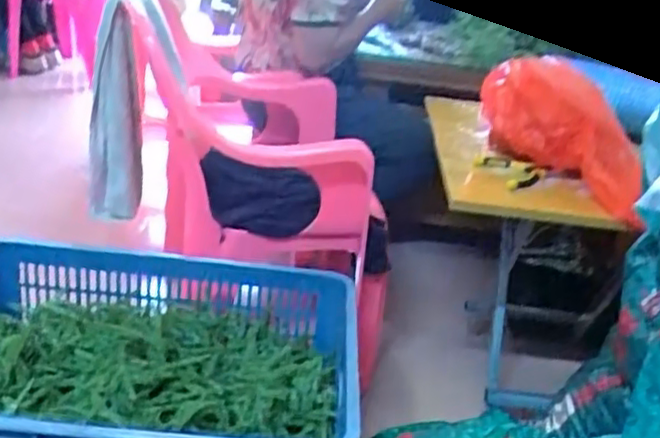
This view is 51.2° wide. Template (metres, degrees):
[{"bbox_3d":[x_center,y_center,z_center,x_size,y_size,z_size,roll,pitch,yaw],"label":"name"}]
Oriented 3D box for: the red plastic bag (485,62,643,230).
[{"bbox_3d":[0.317,-0.124,0.943,0.240,0.178,0.099,18,26,23],"label":"red plastic bag"}]

